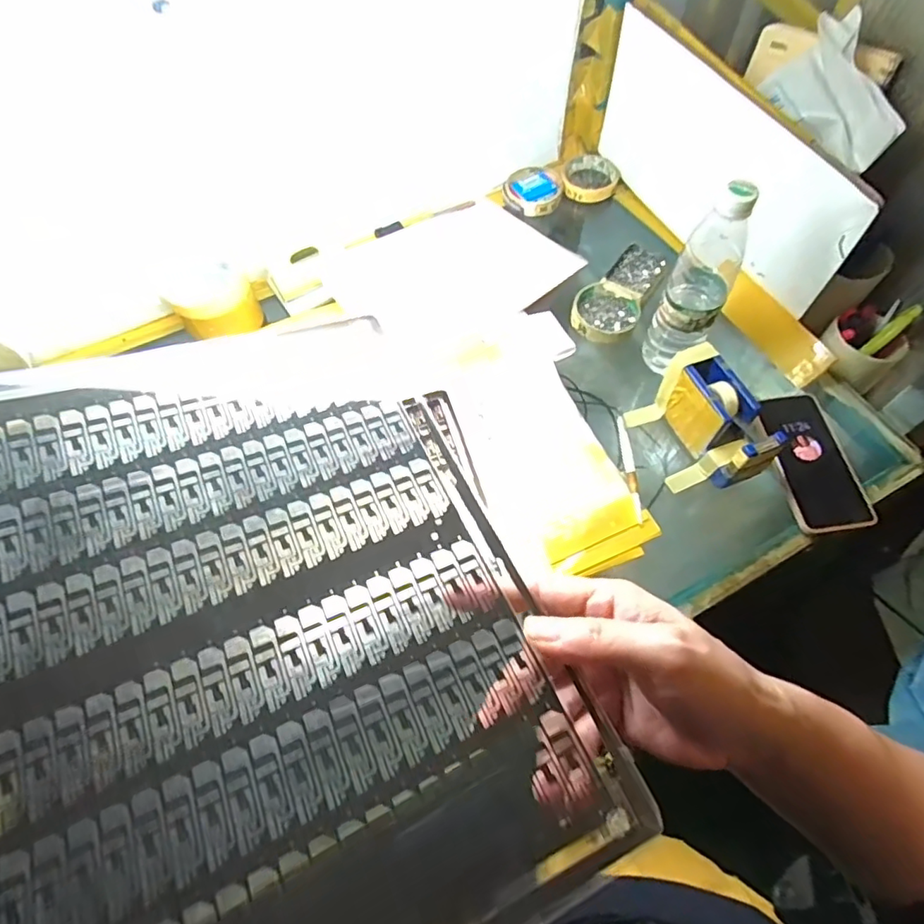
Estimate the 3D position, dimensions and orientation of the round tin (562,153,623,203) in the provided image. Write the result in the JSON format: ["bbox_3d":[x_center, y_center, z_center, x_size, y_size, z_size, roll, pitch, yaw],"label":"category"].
[{"bbox_3d":[0.196,-0.430,0.851,0.084,0.029,0.091,-1,62,1],"label":"round tin"}]

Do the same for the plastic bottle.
[{"bbox_3d":[0.245,-0.180,0.581,0.060,0.223,0.059,27,66,15],"label":"plastic bottle"}]

